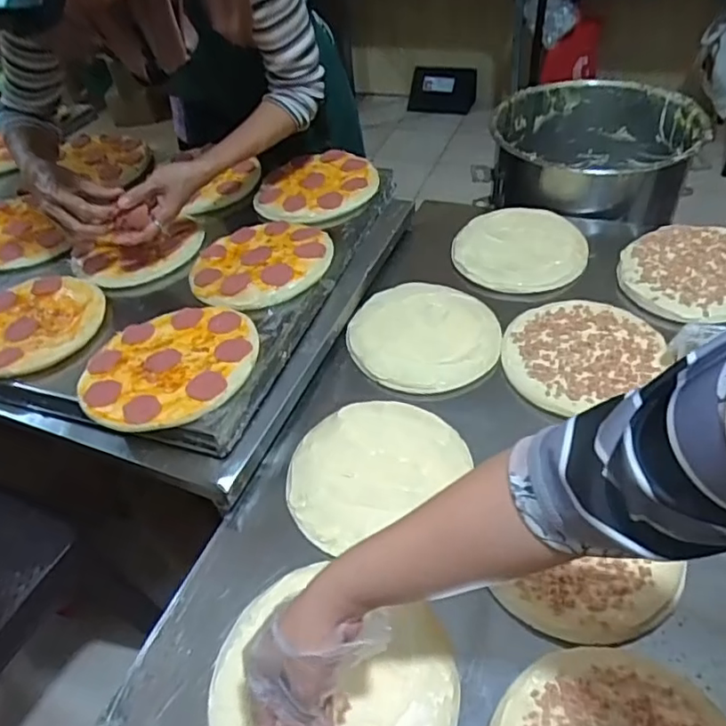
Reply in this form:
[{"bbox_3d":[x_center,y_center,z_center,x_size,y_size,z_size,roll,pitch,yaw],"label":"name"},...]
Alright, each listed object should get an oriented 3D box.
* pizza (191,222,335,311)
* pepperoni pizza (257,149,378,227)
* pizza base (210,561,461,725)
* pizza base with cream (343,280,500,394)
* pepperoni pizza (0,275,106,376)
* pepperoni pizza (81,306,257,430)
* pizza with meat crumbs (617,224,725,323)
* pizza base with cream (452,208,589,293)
[{"bbox_3d":[-0.142,-0.145,0.807,0.191,0.034,0.180,-3,46,3],"label":"pizza"},{"bbox_3d":[-0.079,-0.284,0.940,0.180,0.021,0.194,-5,50,6],"label":"pepperoni pizza"},{"bbox_3d":[-0.030,0.273,0.488,0.208,0.030,0.182,15,45,21],"label":"pizza base"},{"bbox_3d":[0.082,-0.042,0.789,0.196,0.023,0.195,-6,46,1],"label":"pizza base with cream"},{"bbox_3d":[-0.450,-0.053,0.763,0.189,0.024,0.176,-3,46,3],"label":"pepperoni pizza"},{"bbox_3d":[-0.222,-0.001,0.674,0.198,0.019,0.178,-16,46,-9],"label":"pepperoni pizza"},{"bbox_3d":[0.466,-0.129,0.818,0.190,0.013,0.178,3,54,12],"label":"pizza with meat crumbs"},{"bbox_3d":[0.243,-0.182,0.906,0.193,0.021,0.178,5,55,11],"label":"pizza base with cream"}]

